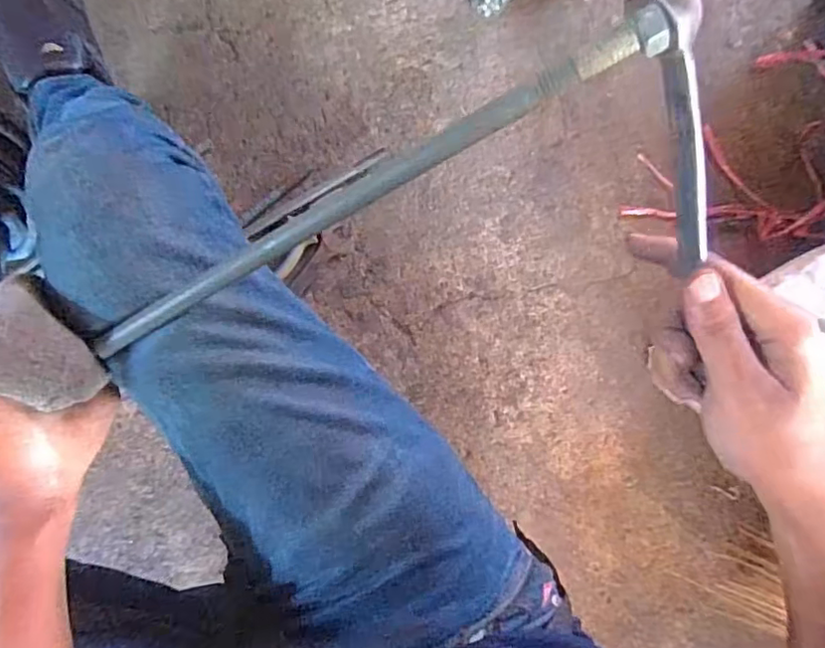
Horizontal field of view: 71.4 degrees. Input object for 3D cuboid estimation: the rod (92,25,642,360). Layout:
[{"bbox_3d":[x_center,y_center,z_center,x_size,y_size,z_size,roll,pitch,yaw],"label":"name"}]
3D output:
[{"bbox_3d":[-0.049,-0.044,0.261,0.267,0.010,0.013,-26,89,18],"label":"rod"}]

